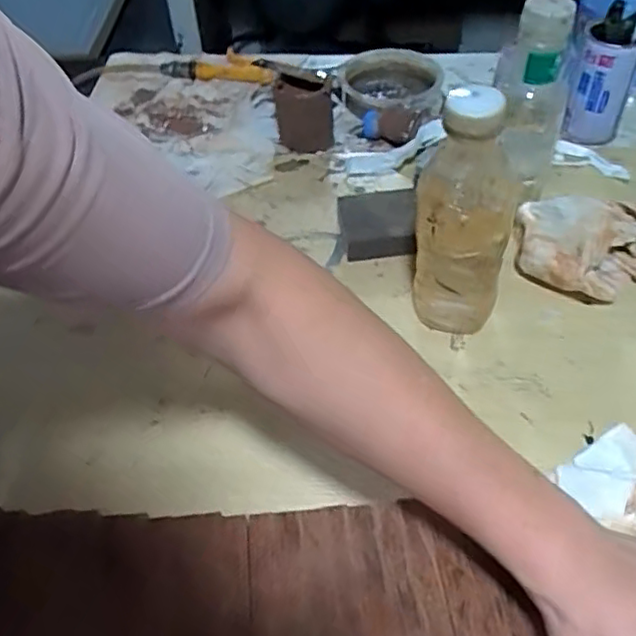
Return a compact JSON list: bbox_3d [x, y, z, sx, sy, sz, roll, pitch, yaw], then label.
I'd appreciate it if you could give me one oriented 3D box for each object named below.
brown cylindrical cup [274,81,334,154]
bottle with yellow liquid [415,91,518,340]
[{"bbox_3d":[-0.016,-0.239,0.763,0.066,0.070,0.054,-3,51,0],"label":"brown cylindrical cup"},{"bbox_3d":[0.112,-0.081,0.502,0.077,0.213,0.087,9,52,10],"label":"bottle with yellow liquid"}]

